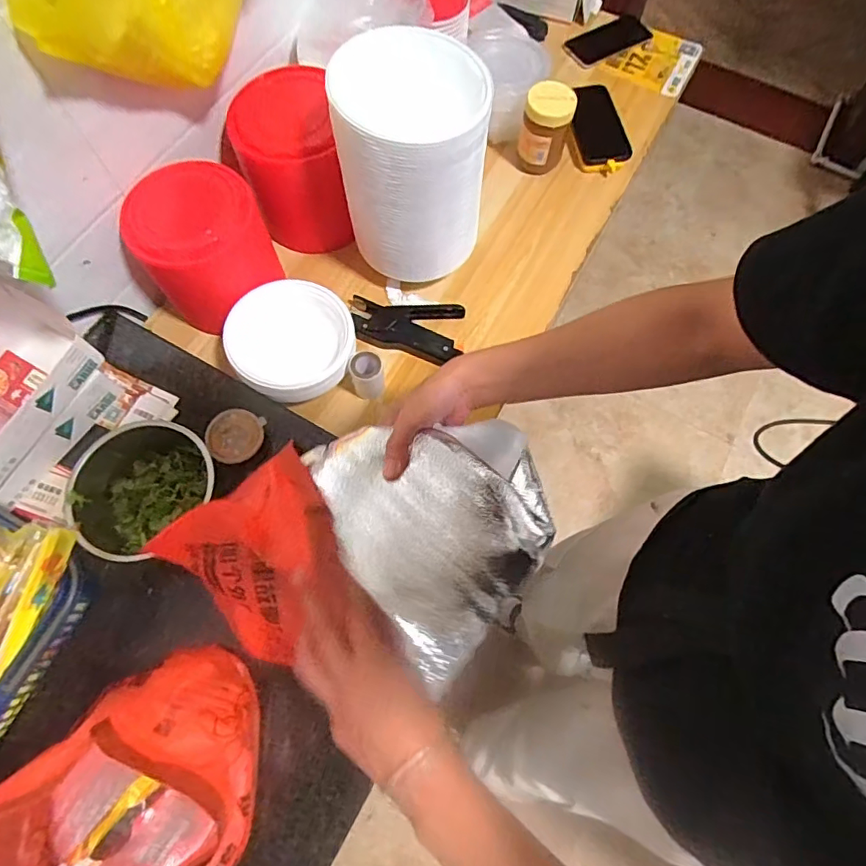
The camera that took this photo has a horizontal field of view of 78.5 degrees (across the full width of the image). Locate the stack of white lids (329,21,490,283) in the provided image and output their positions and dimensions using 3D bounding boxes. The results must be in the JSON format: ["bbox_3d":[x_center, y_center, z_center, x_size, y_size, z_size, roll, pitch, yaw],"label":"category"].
[{"bbox_3d":[-0.023,-0.318,0.642,0.164,0.222,0.157,9,70,2],"label":"stack of white lids"}]

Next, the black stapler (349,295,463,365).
[{"bbox_3d":[-0.037,-0.145,0.730,0.154,0.035,0.090,2,70,0],"label":"black stapler"}]

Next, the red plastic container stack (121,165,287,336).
[{"bbox_3d":[-0.285,-0.227,0.683,0.158,0.167,0.123,-39,75,-14],"label":"red plastic container stack"}]

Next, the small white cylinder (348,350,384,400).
[{"bbox_3d":[-0.087,-0.075,0.685,0.045,0.058,0.040,5,70,1],"label":"small white cylinder"}]

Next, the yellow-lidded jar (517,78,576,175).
[{"bbox_3d":[0.171,-0.461,0.806,0.066,0.112,0.064,0,70,-1],"label":"yellow-lidded jar"}]

